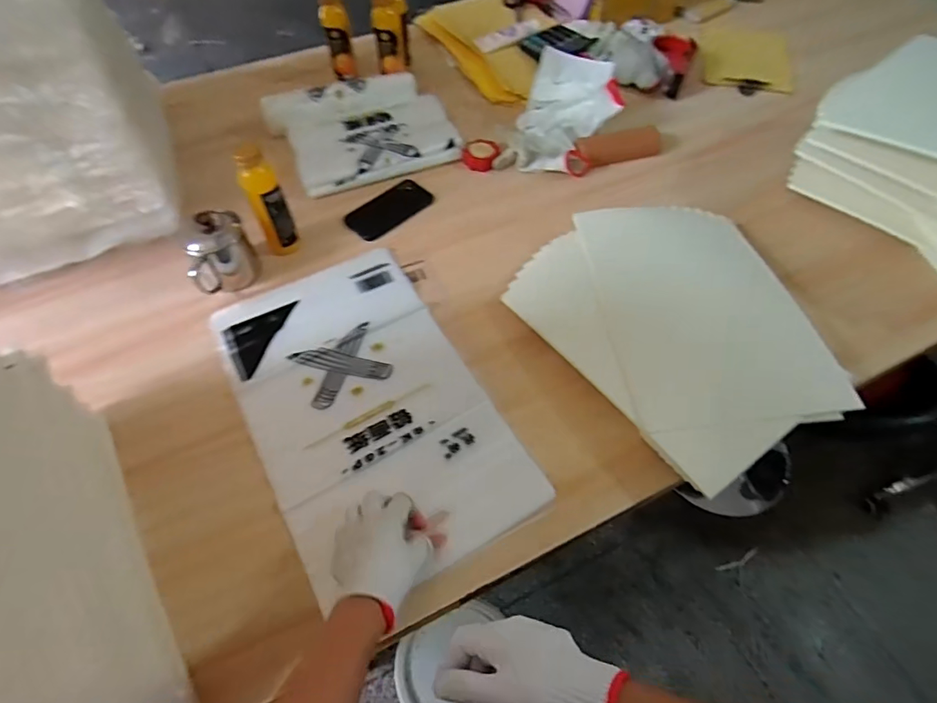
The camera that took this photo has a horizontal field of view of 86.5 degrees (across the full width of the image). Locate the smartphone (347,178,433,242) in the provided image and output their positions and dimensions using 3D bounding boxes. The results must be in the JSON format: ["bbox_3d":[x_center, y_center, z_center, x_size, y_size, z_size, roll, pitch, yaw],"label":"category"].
[{"bbox_3d":[-0.135,-0.245,0.857,0.149,0.011,0.076,-39,64,-22],"label":"smartphone"}]

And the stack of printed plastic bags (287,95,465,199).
[{"bbox_3d":[-0.168,-0.386,0.914,0.294,0.026,0.179,-22,63,-12],"label":"stack of printed plastic bags"}]

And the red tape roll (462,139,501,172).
[{"bbox_3d":[0.022,-0.367,0.927,0.063,0.023,0.065,0,57,1],"label":"red tape roll"}]

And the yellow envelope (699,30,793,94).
[{"bbox_3d":[0.603,-0.636,1.077,0.184,0.015,0.227,10,58,7],"label":"yellow envelope"}]

